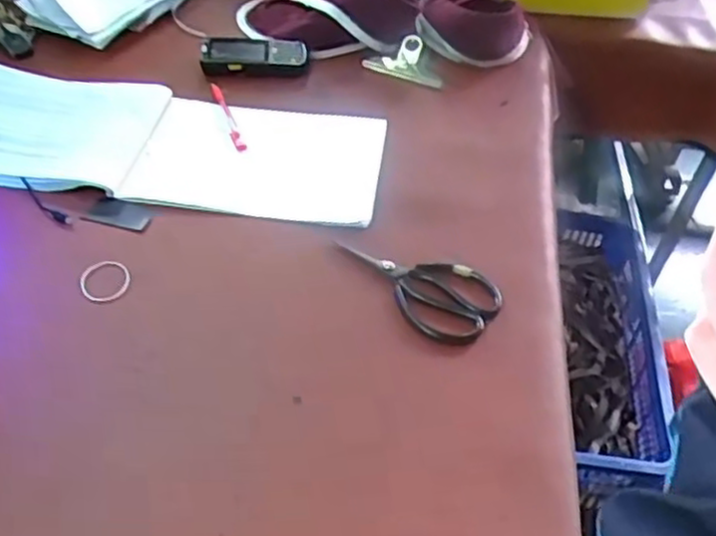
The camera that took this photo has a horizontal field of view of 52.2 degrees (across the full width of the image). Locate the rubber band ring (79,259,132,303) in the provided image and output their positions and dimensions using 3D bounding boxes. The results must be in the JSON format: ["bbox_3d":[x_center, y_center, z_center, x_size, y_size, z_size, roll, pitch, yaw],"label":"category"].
[{"bbox_3d":[-0.261,0.012,0.755,0.049,0.004,0.057,-15,48,-19],"label":"rubber band ring"}]

